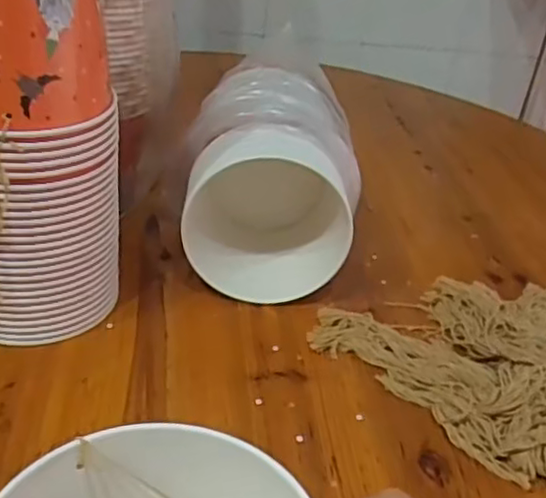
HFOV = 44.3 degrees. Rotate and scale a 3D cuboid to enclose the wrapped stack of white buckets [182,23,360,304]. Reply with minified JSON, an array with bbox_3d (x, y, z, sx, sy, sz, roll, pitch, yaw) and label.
[{"bbox_3d":[0.003,-0.088,0.770,0.173,0.173,0.277,6,32,-2],"label":"wrapped stack of white buckets"}]

